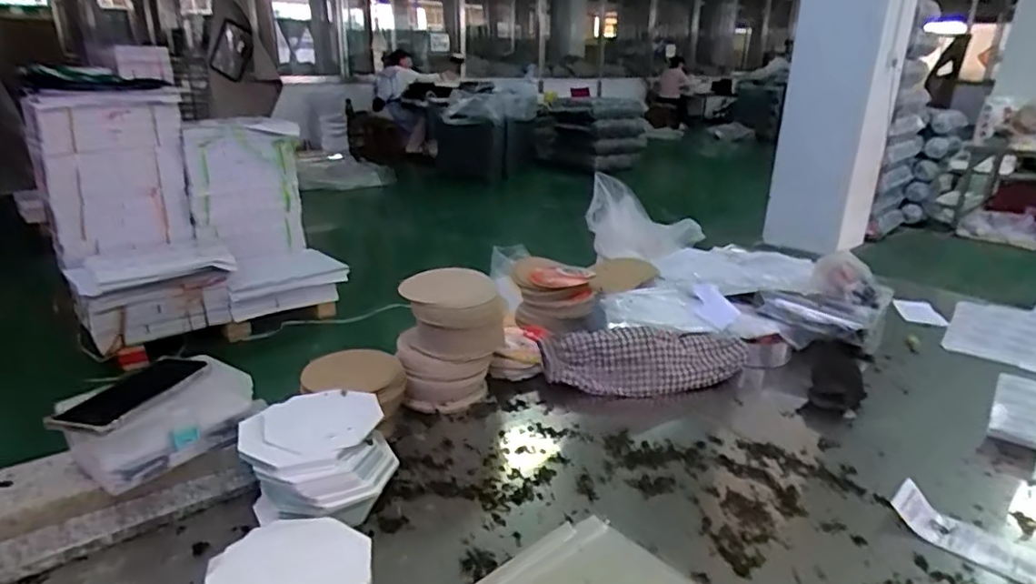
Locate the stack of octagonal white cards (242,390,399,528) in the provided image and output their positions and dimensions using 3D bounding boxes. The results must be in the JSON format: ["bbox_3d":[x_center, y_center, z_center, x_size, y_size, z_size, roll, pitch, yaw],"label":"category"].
[{"bbox_3d":[-0.246,0.210,0.767,0.164,0.111,0.161,-8,22,-22],"label":"stack of octagonal white cards"}]

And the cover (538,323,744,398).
[{"bbox_3d":[0.227,0.117,1.081,0.363,0.085,0.090,-2,20,-10],"label":"cover"}]

